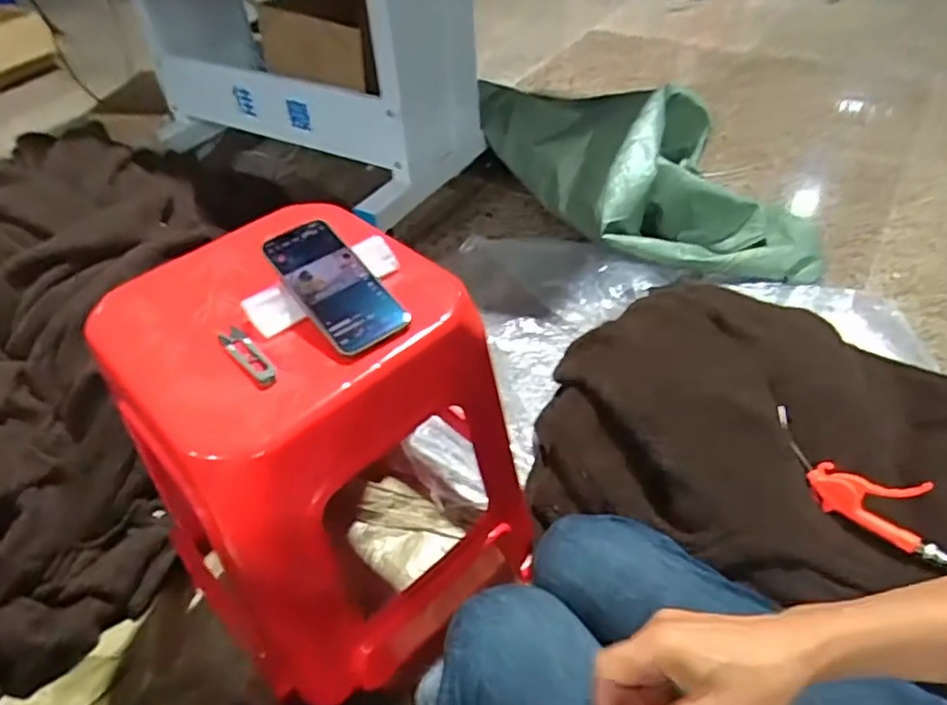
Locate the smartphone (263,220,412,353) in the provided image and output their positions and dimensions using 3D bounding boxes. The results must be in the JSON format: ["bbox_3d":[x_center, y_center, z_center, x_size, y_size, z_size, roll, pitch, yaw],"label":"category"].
[{"bbox_3d":[-0.133,-0.066,0.597,0.073,0.010,0.160,-33,67,-25],"label":"smartphone"}]

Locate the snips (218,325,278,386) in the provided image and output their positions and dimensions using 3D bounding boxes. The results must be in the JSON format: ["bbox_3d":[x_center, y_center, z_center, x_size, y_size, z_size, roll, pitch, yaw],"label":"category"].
[{"bbox_3d":[-0.203,0.003,0.572,0.022,0.005,0.089,-33,52,-27],"label":"snips"}]

